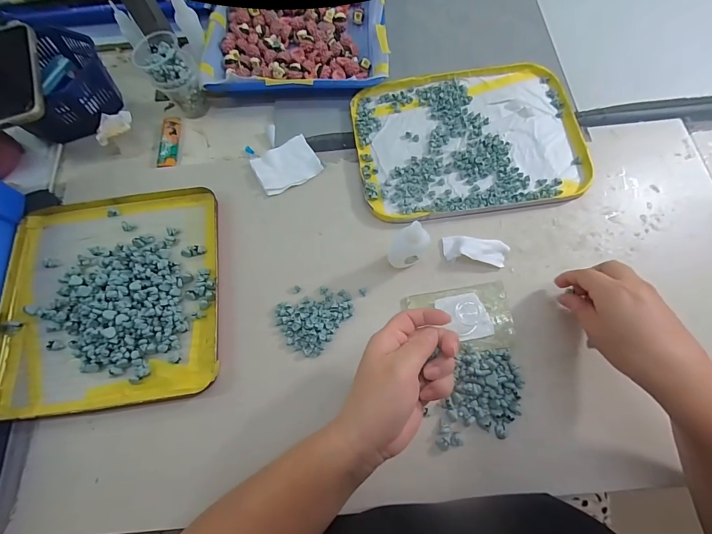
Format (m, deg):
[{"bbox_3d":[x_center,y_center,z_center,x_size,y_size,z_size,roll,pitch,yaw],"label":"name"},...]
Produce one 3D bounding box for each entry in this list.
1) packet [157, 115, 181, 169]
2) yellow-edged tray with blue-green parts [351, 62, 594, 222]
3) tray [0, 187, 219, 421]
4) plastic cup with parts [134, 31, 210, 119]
[{"bbox_3d":[-0.252,-0.169,0.455,0.022,0.010,0.077,-2,72,2],"label":"packet"},{"bbox_3d":[0.140,-0.164,0.430,0.273,0.011,0.206,-8,72,0],"label":"yellow-edged tray with blue-green parts"},{"bbox_3d":[-0.274,0.027,0.373,0.237,0.024,0.237,-8,72,0],"label":"tray"},{"bbox_3d":[-0.238,-0.248,0.446,0.059,0.096,0.056,-39,74,-10],"label":"plastic cup with parts"}]

